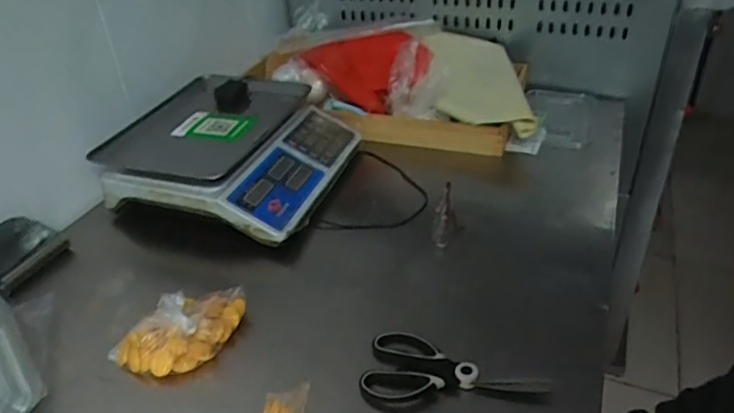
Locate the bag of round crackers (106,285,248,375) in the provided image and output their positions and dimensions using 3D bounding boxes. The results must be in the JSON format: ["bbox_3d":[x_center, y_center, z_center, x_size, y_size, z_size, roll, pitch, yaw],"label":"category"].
[{"bbox_3d":[-0.214,0.149,0.659,0.158,0.062,0.086,-22,38,-27],"label":"bag of round crackers"}]

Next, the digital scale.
[{"bbox_3d":[-0.220,-0.105,0.929,0.352,0.100,0.328,11,36,20],"label":"digital scale"}]

